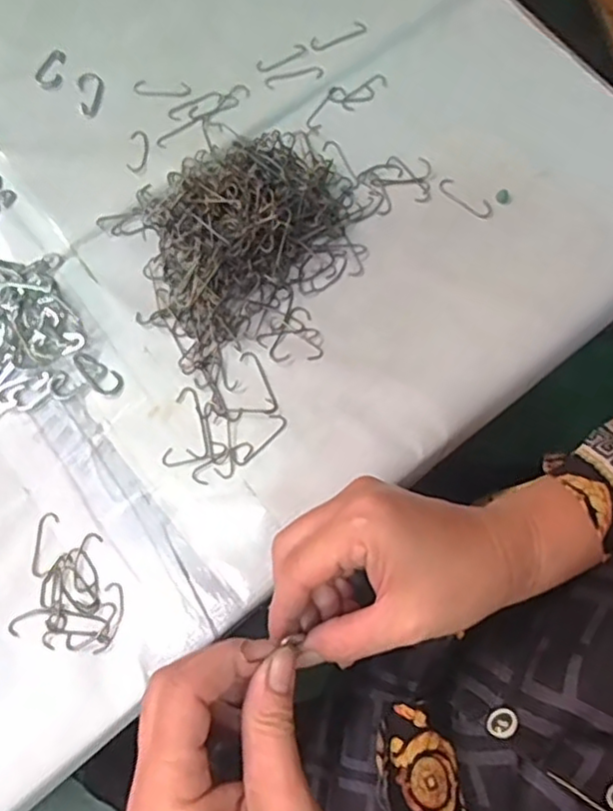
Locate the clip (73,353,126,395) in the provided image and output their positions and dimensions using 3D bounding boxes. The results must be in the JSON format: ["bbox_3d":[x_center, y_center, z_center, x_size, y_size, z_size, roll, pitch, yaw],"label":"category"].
[{"bbox_3d":[-0.133,-0.021,0.407,0.036,0.004,0.016,33,75,8],"label":"clip"}]

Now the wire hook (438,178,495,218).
[{"bbox_3d":[0.111,-0.144,0.448,0.041,0.004,0.013,33,75,8],"label":"wire hook"}]

